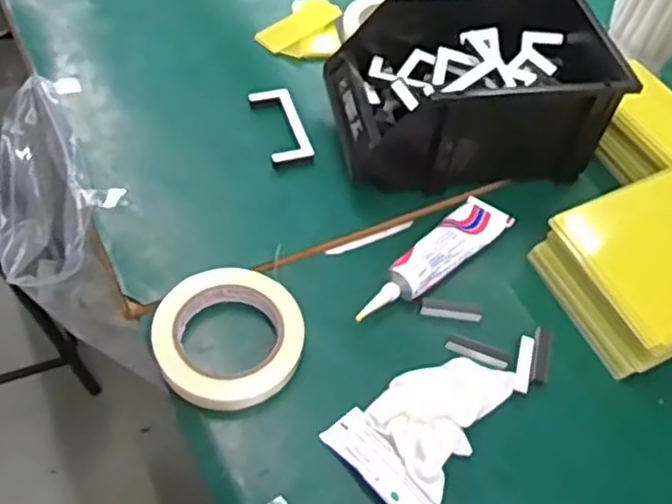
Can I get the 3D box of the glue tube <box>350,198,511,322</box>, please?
[{"bbox_3d":[0.090,0.004,0.622,0.045,0.023,0.180,37,58,19],"label":"glue tube"}]

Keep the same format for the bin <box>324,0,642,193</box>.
[{"bbox_3d":[0.133,-0.162,0.697,0.262,0.112,0.165,-7,55,-11],"label":"bin"}]

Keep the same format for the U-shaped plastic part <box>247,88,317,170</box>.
[{"bbox_3d":[-0.055,-0.127,0.713,0.044,0.010,0.101,-13,56,-15],"label":"U-shaped plastic part"}]

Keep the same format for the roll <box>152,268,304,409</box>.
[{"bbox_3d":[-0.085,0.066,0.560,0.112,0.030,0.110,3,54,-4],"label":"roll"}]

